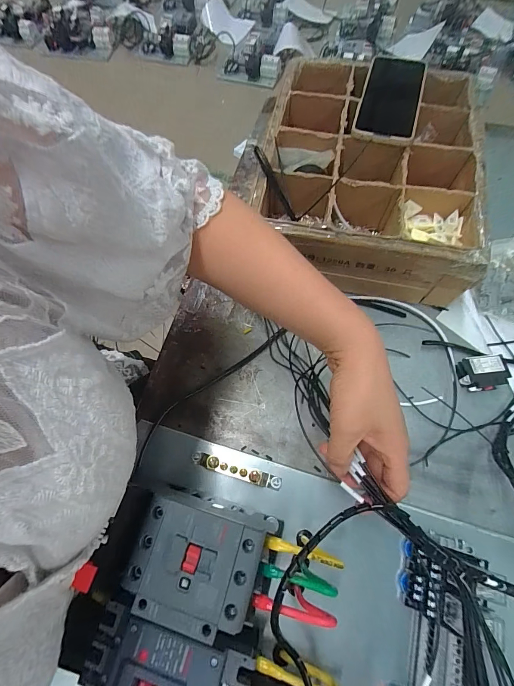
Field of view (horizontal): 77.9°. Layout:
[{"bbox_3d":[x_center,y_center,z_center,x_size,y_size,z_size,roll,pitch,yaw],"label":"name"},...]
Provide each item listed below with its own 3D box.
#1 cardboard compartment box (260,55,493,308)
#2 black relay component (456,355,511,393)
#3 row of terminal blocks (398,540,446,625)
[{"bbox_3d":[0.158,-0.242,0.454,0.269,0.099,0.329,10,67,8],"label":"cardboard compartment box"},{"bbox_3d":[0.273,0.037,0.387,0.051,0.024,0.039,-12,66,-2],"label":"black relay component"},{"bbox_3d":[0.153,0.221,0.299,0.027,0.036,0.051,15,68,10],"label":"row of terminal blocks"}]

